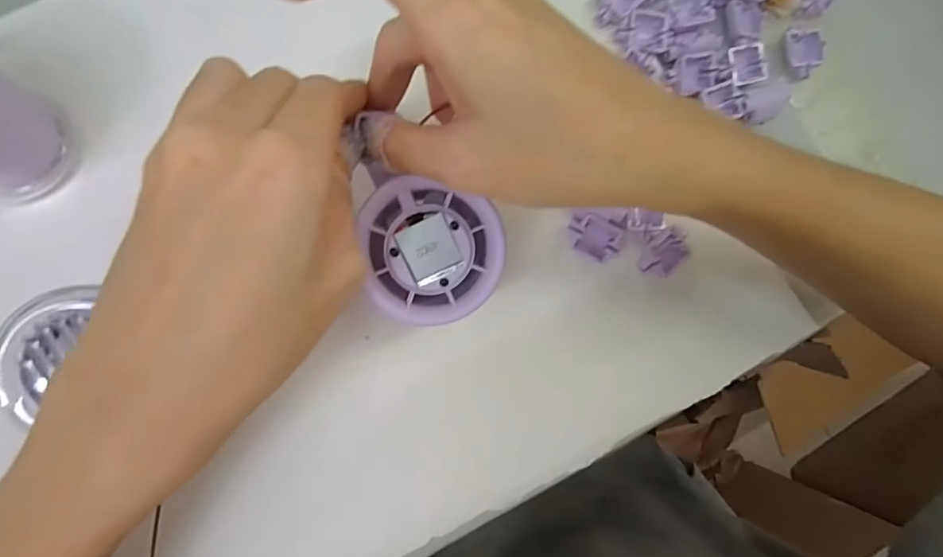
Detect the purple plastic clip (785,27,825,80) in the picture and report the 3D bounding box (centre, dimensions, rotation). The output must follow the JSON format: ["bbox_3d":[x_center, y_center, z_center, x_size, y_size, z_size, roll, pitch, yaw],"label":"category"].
[{"bbox_3d":[0.182,-0.123,0.265,0.018,0.011,0.025,4,86,-6],"label":"purple plastic clip"}]

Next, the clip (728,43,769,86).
[{"bbox_3d":[0.149,-0.115,0.258,0.023,0.005,0.020,-10,87,-7],"label":"clip"}]

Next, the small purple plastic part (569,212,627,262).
[{"bbox_3d":[0.063,-0.021,0.241,0.025,0.007,0.022,12,85,-6],"label":"small purple plastic part"}]

